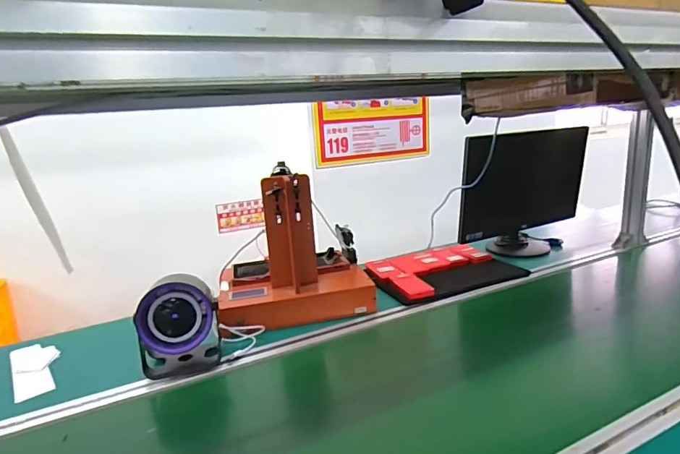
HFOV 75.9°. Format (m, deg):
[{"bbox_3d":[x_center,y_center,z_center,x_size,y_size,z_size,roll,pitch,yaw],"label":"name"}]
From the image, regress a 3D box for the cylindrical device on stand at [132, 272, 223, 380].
[{"bbox_3d":[-0.291,0.171,0.784,0.128,0.161,0.134,-10,15,-24],"label":"cylindrical device on stand"}]

